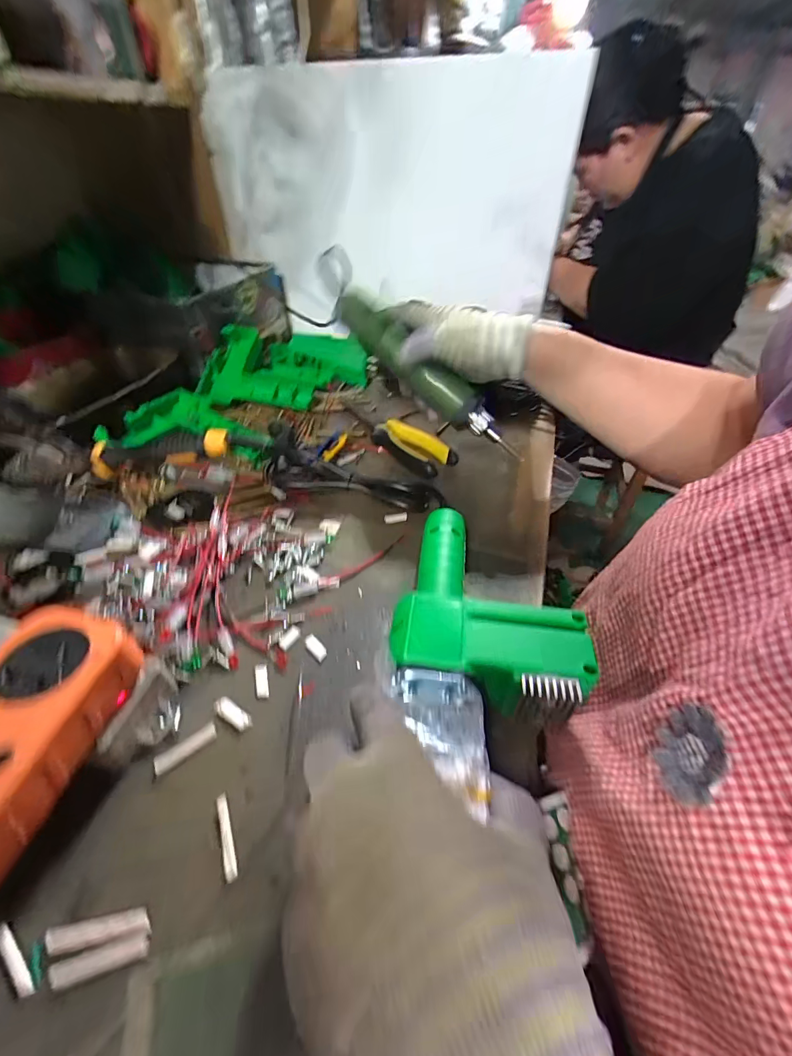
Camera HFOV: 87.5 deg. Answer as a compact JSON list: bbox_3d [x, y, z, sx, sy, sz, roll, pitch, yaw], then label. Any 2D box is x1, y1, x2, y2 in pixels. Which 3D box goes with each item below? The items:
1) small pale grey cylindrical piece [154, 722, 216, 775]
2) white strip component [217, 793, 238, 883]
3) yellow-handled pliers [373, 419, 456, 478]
[{"bbox_3d":[-0.121,0.125,0.237,0.034,0.004,0.011,-27,50,-28],"label":"small pale grey cylindrical piece"},{"bbox_3d":[-0.085,0.154,0.207,0.006,0.004,0.038,-16,46,-19],"label":"white strip component"},{"bbox_3d":[0.020,-0.091,0.469,0.051,0.018,0.104,-26,50,-27],"label":"yellow-handled pliers"}]

